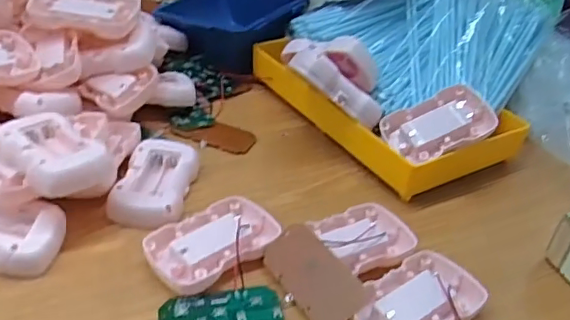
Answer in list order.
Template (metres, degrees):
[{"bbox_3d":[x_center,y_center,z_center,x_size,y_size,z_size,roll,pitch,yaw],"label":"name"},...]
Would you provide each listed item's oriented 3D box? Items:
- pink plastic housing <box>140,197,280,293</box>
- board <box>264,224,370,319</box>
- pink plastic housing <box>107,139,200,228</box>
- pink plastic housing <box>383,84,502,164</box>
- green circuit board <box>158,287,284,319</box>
[{"bbox_3d":[-0.047,0.056,0.392,0.090,0.016,0.055,-25,46,-38],"label":"pink plastic housing"},{"bbox_3d":[0.018,0.074,0.367,0.038,0.004,0.073,-42,56,-2],"label":"board"},{"bbox_3d":[-0.098,0.016,0.434,0.051,0.019,0.081,8,35,1],"label":"pink plastic housing"},{"bbox_3d":[0.127,-0.028,0.473,0.085,0.013,0.053,-24,61,-6],"label":"pink plastic housing"},{"bbox_3d":[-0.039,0.096,0.349,0.073,0.007,0.039,-3,36,-15],"label":"green circuit board"}]

